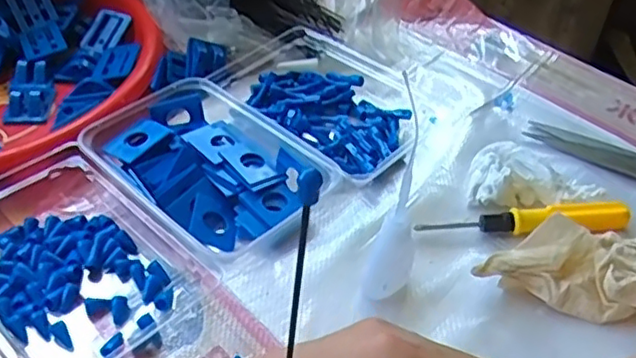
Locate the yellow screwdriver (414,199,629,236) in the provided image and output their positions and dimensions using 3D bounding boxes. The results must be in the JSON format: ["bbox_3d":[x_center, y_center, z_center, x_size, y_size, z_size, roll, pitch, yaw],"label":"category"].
[{"bbox_3d":[0.139,0.027,0.429,0.141,0.014,0.019,-1,43,-2],"label":"yellow screwdriver"}]

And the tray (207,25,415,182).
[{"bbox_3d":[0.005,-0.069,0.520,0.102,0.033,0.188,-34,53,-31],"label":"tray"}]

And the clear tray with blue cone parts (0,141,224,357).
[{"bbox_3d":[-0.162,0.047,0.393,0.165,0.033,0.121,29,50,27],"label":"clear tray with blue cone parts"}]

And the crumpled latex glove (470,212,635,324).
[{"bbox_3d":[0.165,0.046,0.388,0.121,0.045,0.065,10,44,9],"label":"crumpled latex glove"}]

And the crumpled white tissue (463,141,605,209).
[{"bbox_3d":[0.152,-0.003,0.453,0.087,0.025,0.052,3,43,2],"label":"crumpled white tissue"}]

